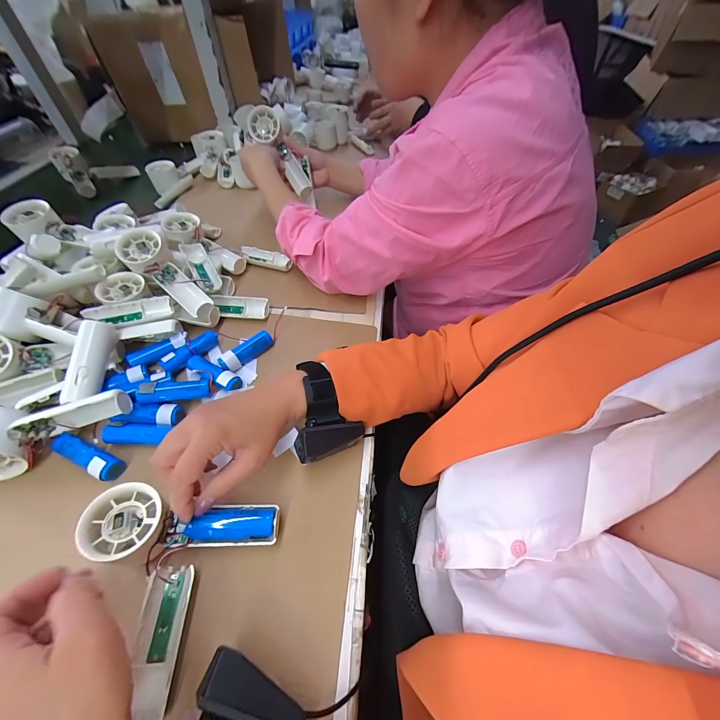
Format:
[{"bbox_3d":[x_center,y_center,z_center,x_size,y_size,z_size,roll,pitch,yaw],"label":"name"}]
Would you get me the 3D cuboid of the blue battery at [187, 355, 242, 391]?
[{"bbox_3d":[-0.181,0.017,0.385,0.074,0.020,0.021,26,55,15],"label":"blue battery"}]

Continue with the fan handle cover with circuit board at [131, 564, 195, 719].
[{"bbox_3d":[-0.156,0.214,0.242,0.033,0.020,0.088,2,53,-2],"label":"fan handle cover with circuit board"}]

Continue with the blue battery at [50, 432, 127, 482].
[{"bbox_3d":[-0.281,0.099,0.319,0.079,0.025,0.022,20,54,11],"label":"blue battery"}]

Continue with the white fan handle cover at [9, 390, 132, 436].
[{"bbox_3d":[-0.291,0.053,0.319,0.095,0.036,0.020,-12,54,-13],"label":"white fan handle cover"}]

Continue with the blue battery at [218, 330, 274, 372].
[{"bbox_3d":[-0.149,-0.011,0.409,0.022,0.024,0.072,35,58,21],"label":"blue battery"}]

